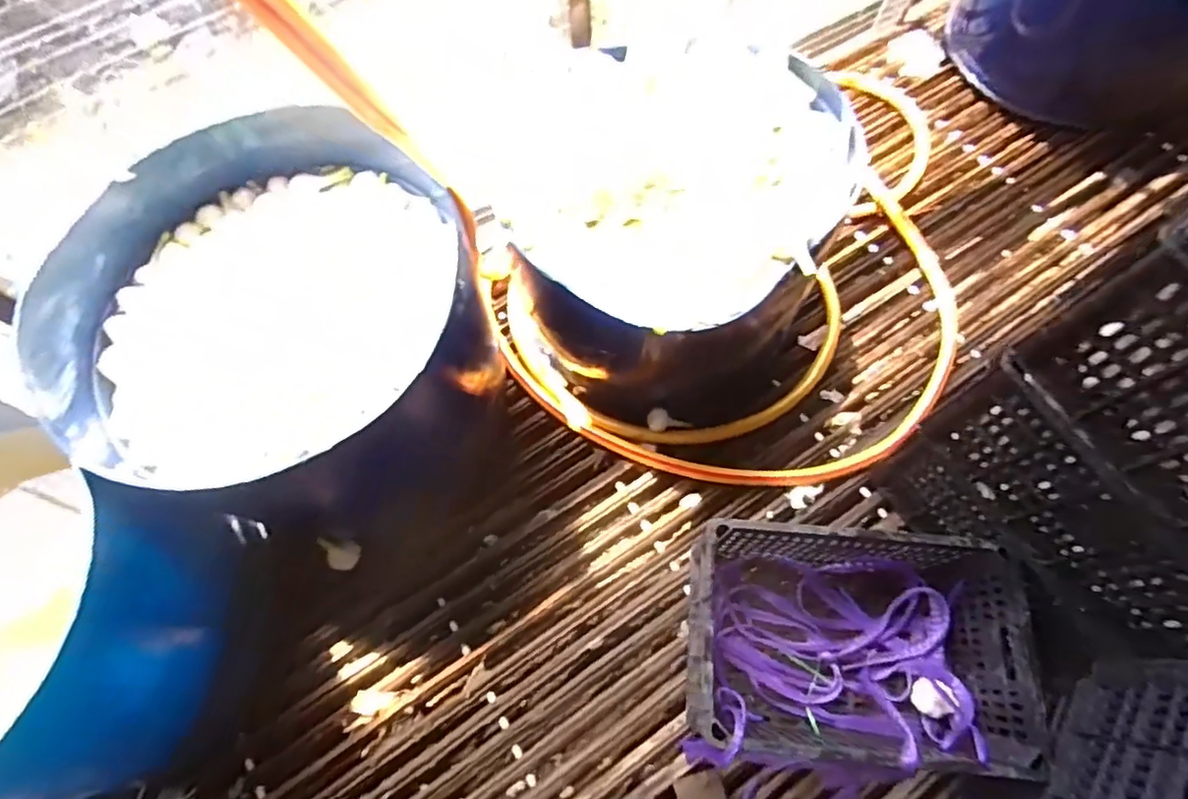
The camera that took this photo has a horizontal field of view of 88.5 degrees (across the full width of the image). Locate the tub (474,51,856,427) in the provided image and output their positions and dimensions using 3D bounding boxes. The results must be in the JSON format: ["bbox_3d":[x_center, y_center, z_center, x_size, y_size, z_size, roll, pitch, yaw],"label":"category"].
[{"bbox_3d":[0.126,-0.277,1.103,0.560,0.391,0.527,0,68,0],"label":"tub"}]

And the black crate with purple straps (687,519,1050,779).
[{"bbox_3d":[0.377,0.378,0.961,0.440,0.290,0.294,5,69,2],"label":"black crate with purple straps"}]

